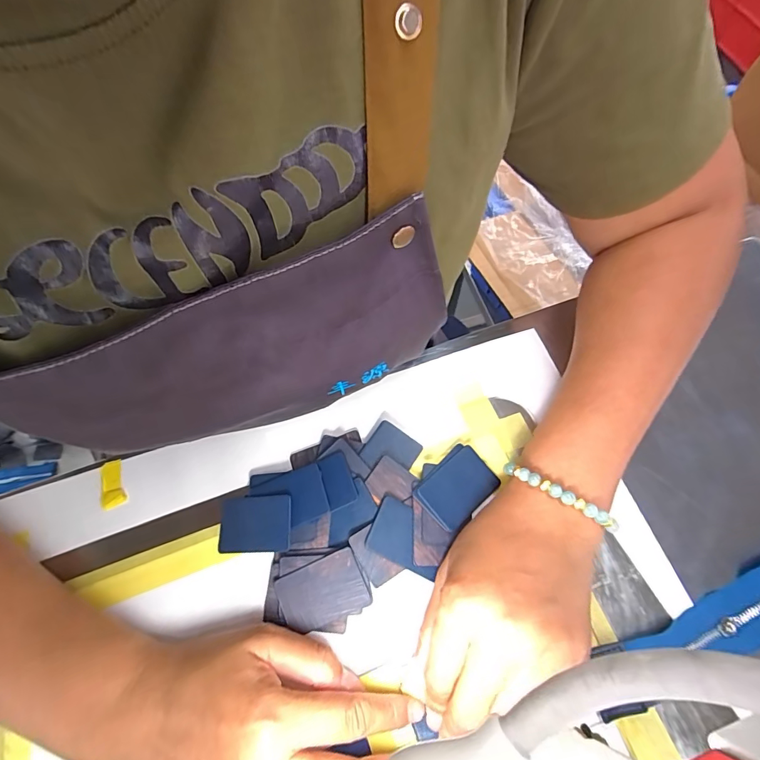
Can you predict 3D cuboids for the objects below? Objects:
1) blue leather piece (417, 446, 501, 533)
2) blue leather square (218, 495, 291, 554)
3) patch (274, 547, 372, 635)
[{"bbox_3d":[0.053,0.073,0.279,0.051,0.005,0.035,-36,83,-19],"label":"blue leather piece"},{"bbox_3d":[-0.083,0.095,0.275,0.052,0.004,0.035,-8,65,15],"label":"blue leather square"},{"bbox_3d":[-0.036,0.130,0.256,0.051,0.004,0.036,-22,78,-7],"label":"patch"}]

